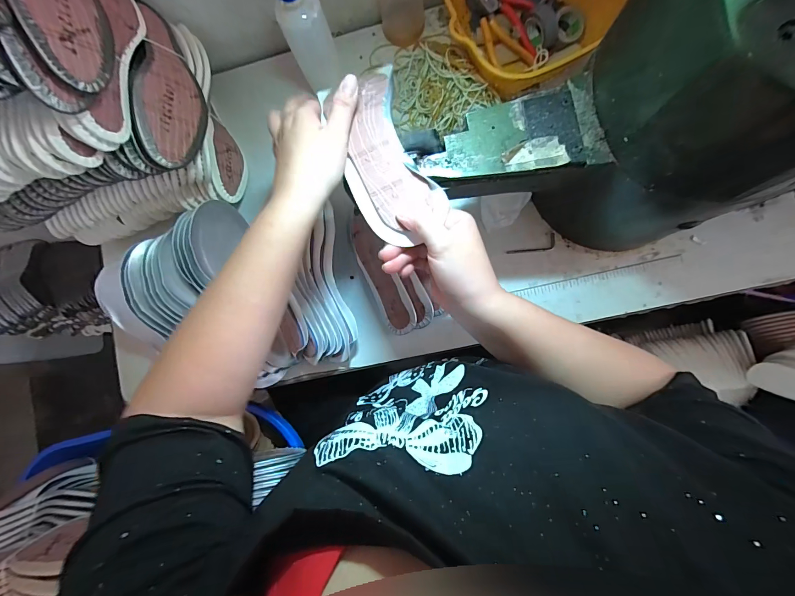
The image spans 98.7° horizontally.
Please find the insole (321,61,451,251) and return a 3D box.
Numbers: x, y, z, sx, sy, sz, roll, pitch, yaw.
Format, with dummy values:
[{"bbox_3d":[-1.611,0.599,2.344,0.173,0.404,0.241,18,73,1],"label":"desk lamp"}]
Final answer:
[{"bbox_3d":[-0.015,-0.142,0.334,0.083,0.012,0.187,-18,78,6],"label":"insole"}]

